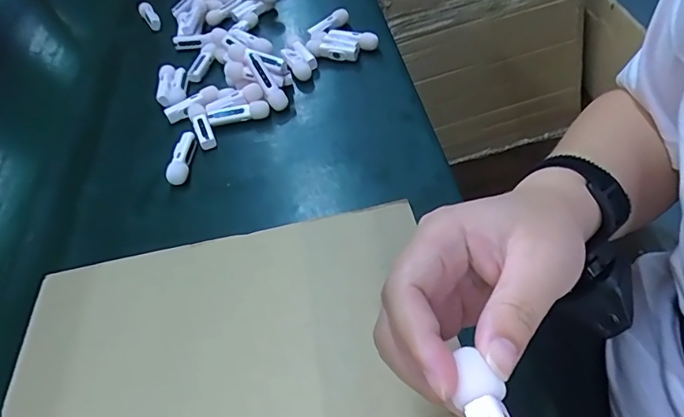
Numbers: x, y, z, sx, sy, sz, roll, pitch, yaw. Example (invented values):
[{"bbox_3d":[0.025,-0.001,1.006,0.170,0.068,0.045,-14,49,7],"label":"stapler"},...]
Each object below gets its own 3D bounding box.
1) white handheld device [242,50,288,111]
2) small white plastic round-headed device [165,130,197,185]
[{"bbox_3d":[-0.084,-0.140,0.512,0.018,0.071,0.015,-35,9,-22],"label":"white handheld device"},{"bbox_3d":[-0.161,-0.050,0.472,0.018,0.017,0.062,-7,49,7],"label":"small white plastic round-headed device"}]

